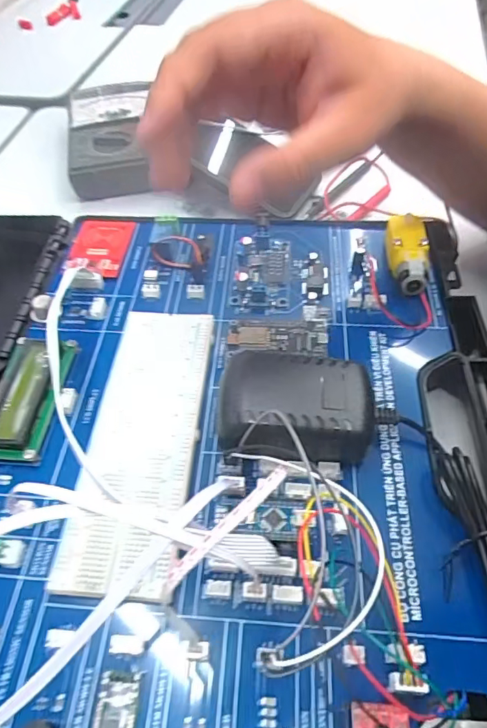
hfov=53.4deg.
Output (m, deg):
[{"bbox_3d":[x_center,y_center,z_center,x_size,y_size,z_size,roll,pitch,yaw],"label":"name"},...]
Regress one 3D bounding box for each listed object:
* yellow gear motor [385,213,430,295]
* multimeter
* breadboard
[{"bbox_3d":[0.111,-0.075,0.328,0.026,0.018,0.063,4,53,6],"label":"yellow gear motor"},{"bbox_3d":[-0.135,-0.230,0.492,0.085,0.038,0.154,-7,53,-2],"label":"multimeter"},{"bbox_3d":[-0.055,0.036,0.261,0.057,0.011,0.163,1,54,5],"label":"breadboard"}]

